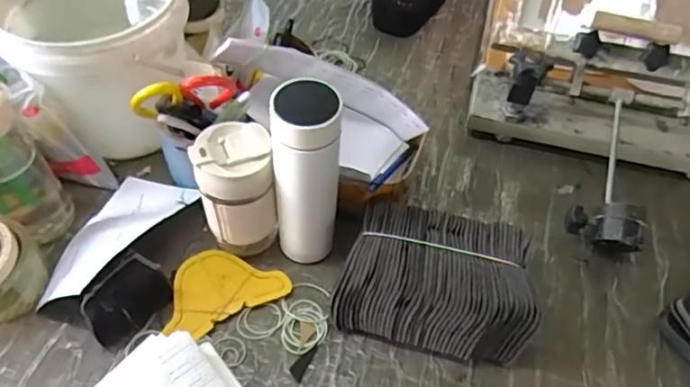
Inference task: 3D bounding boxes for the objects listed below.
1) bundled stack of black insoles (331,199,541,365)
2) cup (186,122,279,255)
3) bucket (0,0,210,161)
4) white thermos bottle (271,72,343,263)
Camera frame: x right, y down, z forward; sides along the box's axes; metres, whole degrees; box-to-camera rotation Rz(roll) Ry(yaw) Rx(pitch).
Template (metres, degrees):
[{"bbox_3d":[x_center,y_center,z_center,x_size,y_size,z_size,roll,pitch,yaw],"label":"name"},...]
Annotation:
[{"bbox_3d":[0.099,0.087,0.574,0.194,0.099,0.140,13,53,6],"label":"bundled stack of black insoles"},{"bbox_3d":[-0.118,-0.003,0.591,0.076,0.146,0.073,2,53,-2],"label":"cup"},{"bbox_3d":[-0.298,-0.173,0.682,0.210,0.182,0.245,-20,57,-18],"label":"bucket"},{"bbox_3d":[-0.041,-0.011,0.556,0.063,0.225,0.065,-4,53,-6],"label":"white thermos bottle"}]

